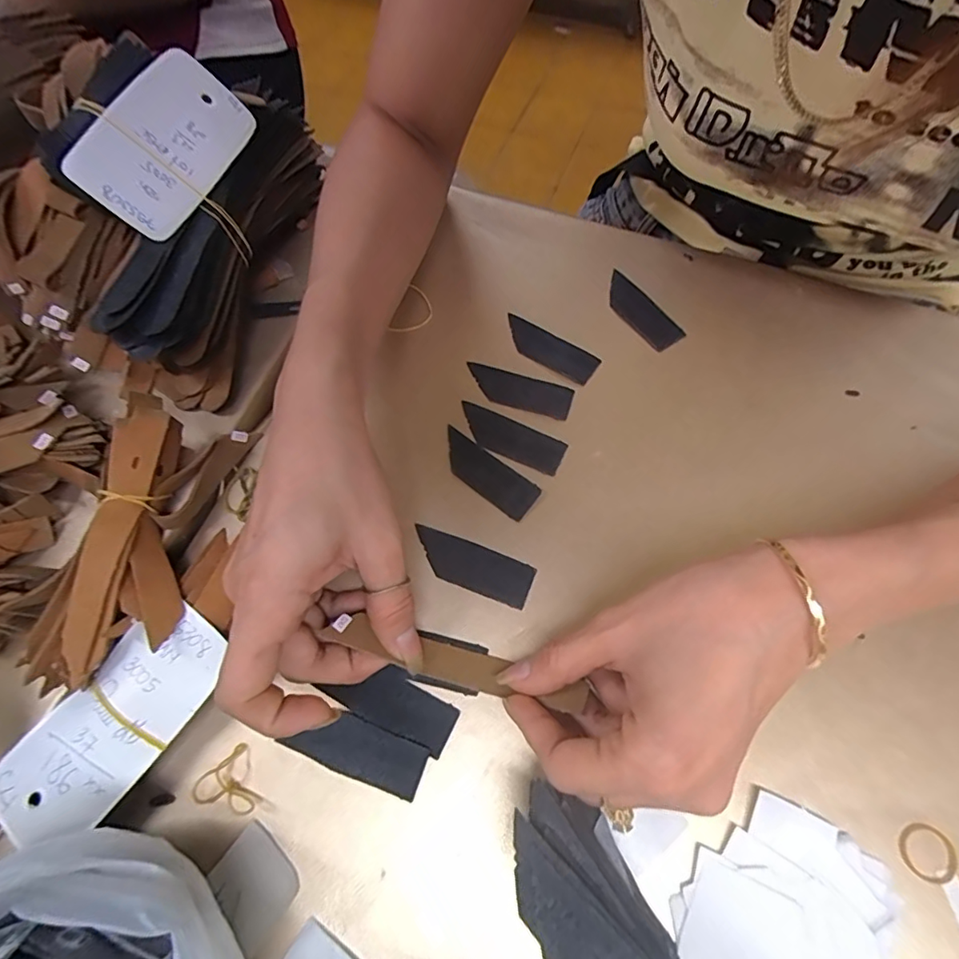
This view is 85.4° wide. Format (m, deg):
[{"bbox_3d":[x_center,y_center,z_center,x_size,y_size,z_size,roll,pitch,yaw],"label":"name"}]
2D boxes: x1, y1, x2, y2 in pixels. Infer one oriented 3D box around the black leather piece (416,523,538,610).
[{"bbox_3d":[-0.005,0.044,0.266,0.063,0.004,0.023,19,68,10],"label":"black leather piece"}]

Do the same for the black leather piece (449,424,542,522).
[{"bbox_3d":[0.003,-0.004,0.286,0.063,0.004,0.023,37,72,17],"label":"black leather piece"}]

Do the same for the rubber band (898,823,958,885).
[{"bbox_3d":[0.183,0.152,0.213,0.020,0.004,0.020,-1,66,2],"label":"rubber band"}]

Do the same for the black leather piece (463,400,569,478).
[{"bbox_3d":[0.016,-0.024,0.295,0.064,0.004,0.022,25,69,13],"label":"black leather piece"}]

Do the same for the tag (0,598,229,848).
[{"bbox_3d":[-0.157,0.102,0.222,0.051,0.006,0.102,35,74,16],"label":"tag"}]

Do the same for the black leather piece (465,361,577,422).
[{"bbox_3d":[0.023,-0.053,0.308,0.064,0.004,0.022,17,67,10],"label":"black leather piece"}]

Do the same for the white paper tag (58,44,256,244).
[{"bbox_3d":[-0.169,-0.182,0.282,0.010,0.052,0.098,0,60,53],"label":"white paper tag"}]

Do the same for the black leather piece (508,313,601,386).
[{"bbox_3d":[0.042,-0.081,0.319,0.064,0.004,0.023,33,71,16],"label":"black leather piece"}]

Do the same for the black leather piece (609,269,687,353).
[{"bbox_3d":[0.100,-0.108,0.328,0.025,0.004,0.063,-29,68,-11],"label":"black leather piece"}]

